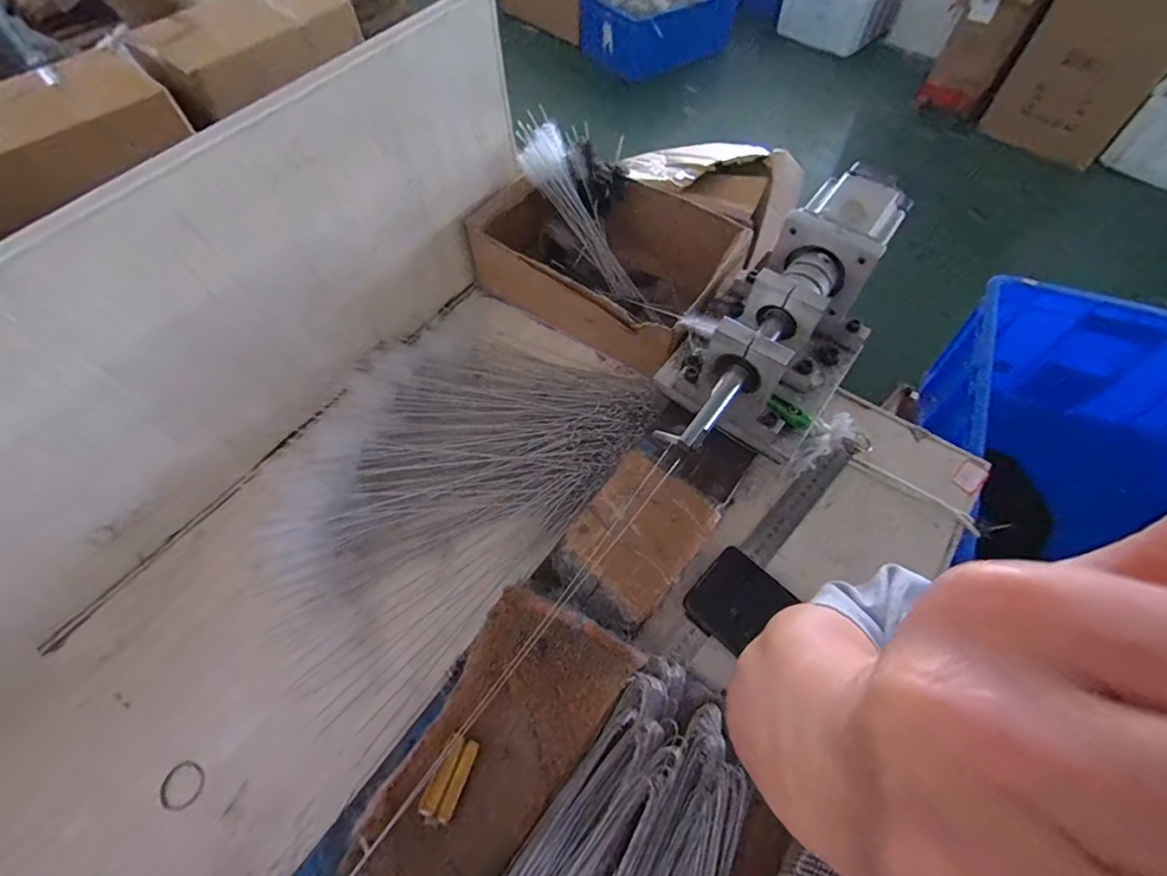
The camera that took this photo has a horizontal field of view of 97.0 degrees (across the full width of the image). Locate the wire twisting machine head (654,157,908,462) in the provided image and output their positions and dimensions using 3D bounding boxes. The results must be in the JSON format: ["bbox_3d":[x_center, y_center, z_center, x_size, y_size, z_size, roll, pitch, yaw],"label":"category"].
[{"bbox_3d":[0.192,-0.098,0.476,0.116,0.124,0.331,35,65,19],"label":"wire twisting machine head"}]

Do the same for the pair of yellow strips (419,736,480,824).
[{"bbox_3d":[-0.094,0.241,0.367,0.024,0.004,0.050,28,60,-6],"label":"pair of yellow strips"}]

